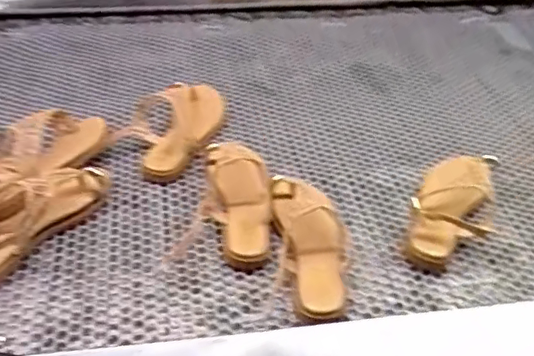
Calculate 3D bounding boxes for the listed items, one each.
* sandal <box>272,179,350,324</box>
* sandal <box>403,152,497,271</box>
[{"bbox_3d":[0.056,0.069,0.669,0.076,0.070,0.212,-5,49,-10],"label":"sandal"},{"bbox_3d":[0.239,0.030,0.725,0.100,0.071,0.198,23,54,26],"label":"sandal"}]

